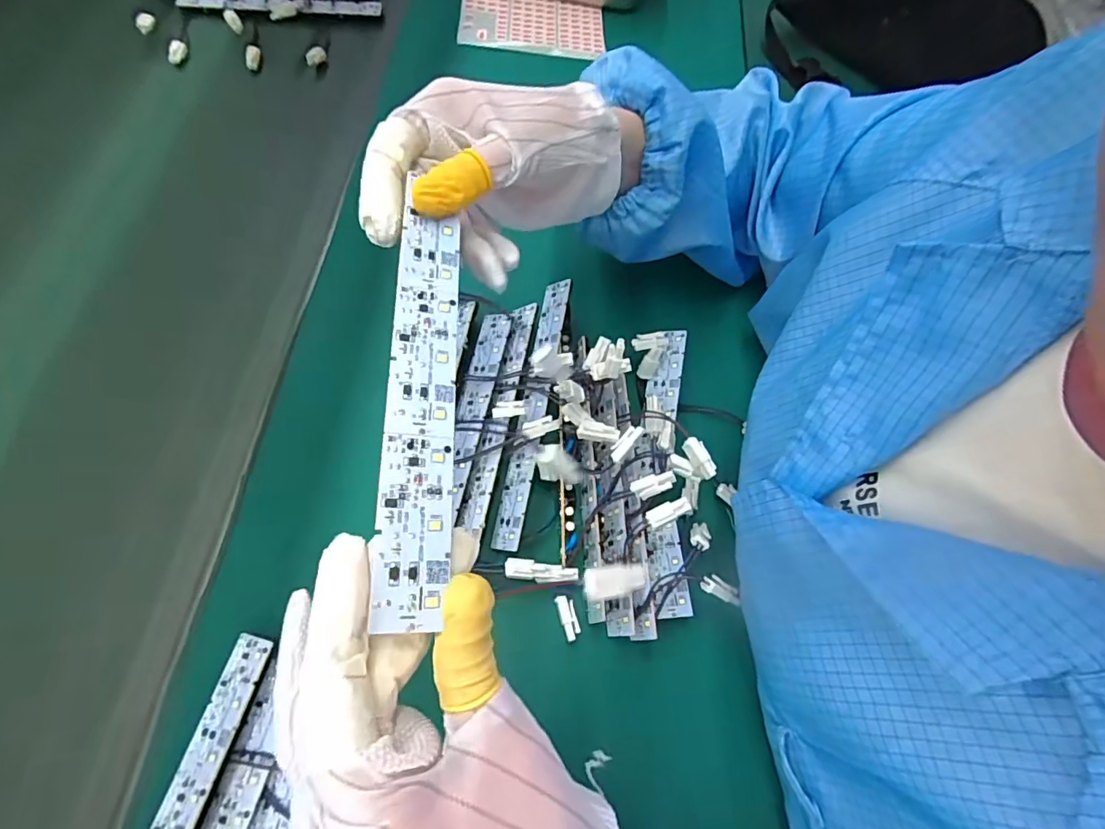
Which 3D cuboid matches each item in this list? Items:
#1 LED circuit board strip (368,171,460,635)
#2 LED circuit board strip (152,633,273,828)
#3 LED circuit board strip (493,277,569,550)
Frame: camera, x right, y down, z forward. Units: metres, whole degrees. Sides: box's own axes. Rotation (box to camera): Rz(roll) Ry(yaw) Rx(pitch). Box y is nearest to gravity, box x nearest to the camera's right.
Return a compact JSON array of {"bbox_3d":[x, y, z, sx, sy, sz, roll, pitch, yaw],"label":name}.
[{"bbox_3d":[-0.048,-0.011,0.194,0.024,0.004,0.163,6,62,-19],"label":"LED circuit board strip"},{"bbox_3d":[-0.183,0.203,0.246,0.026,0.004,0.187,2,60,22],"label":"LED circuit board strip"},{"bbox_3d":[-0.012,-0.006,0.359,0.026,0.005,0.192,-4,68,37],"label":"LED circuit board strip"}]

